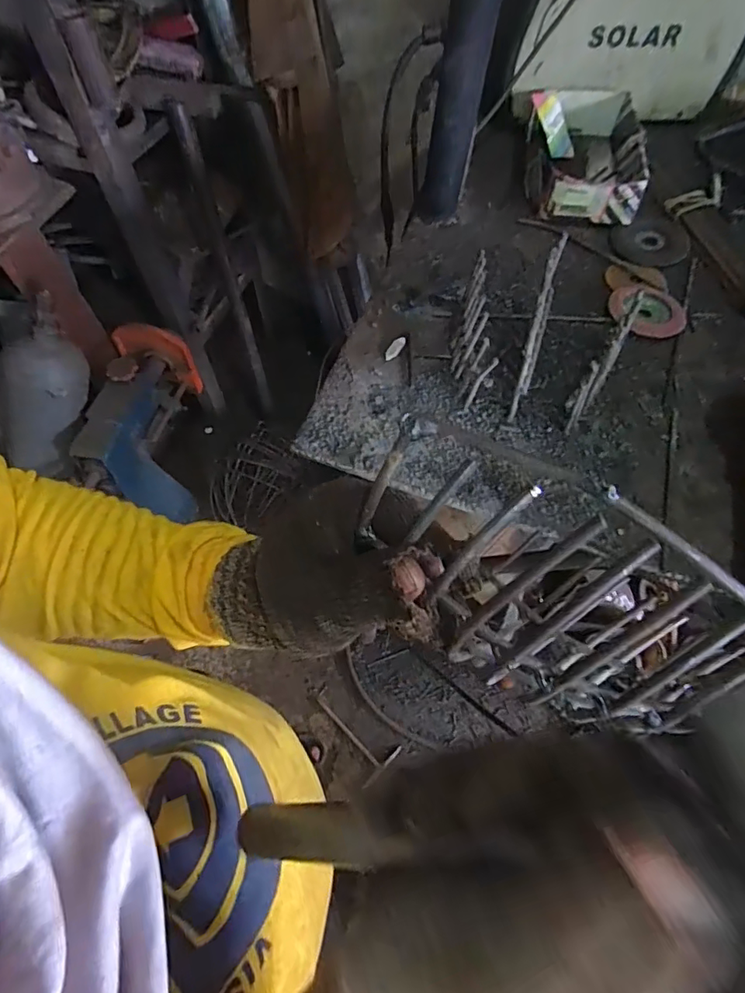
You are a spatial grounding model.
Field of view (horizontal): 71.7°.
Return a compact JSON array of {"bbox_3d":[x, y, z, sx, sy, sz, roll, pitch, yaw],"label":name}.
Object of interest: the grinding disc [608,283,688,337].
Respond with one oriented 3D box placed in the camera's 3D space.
[{"bbox_3d":[0.335,-0.227,0.626,0.091,0.014,0.089,0,63,0],"label":"grinding disc"}]

